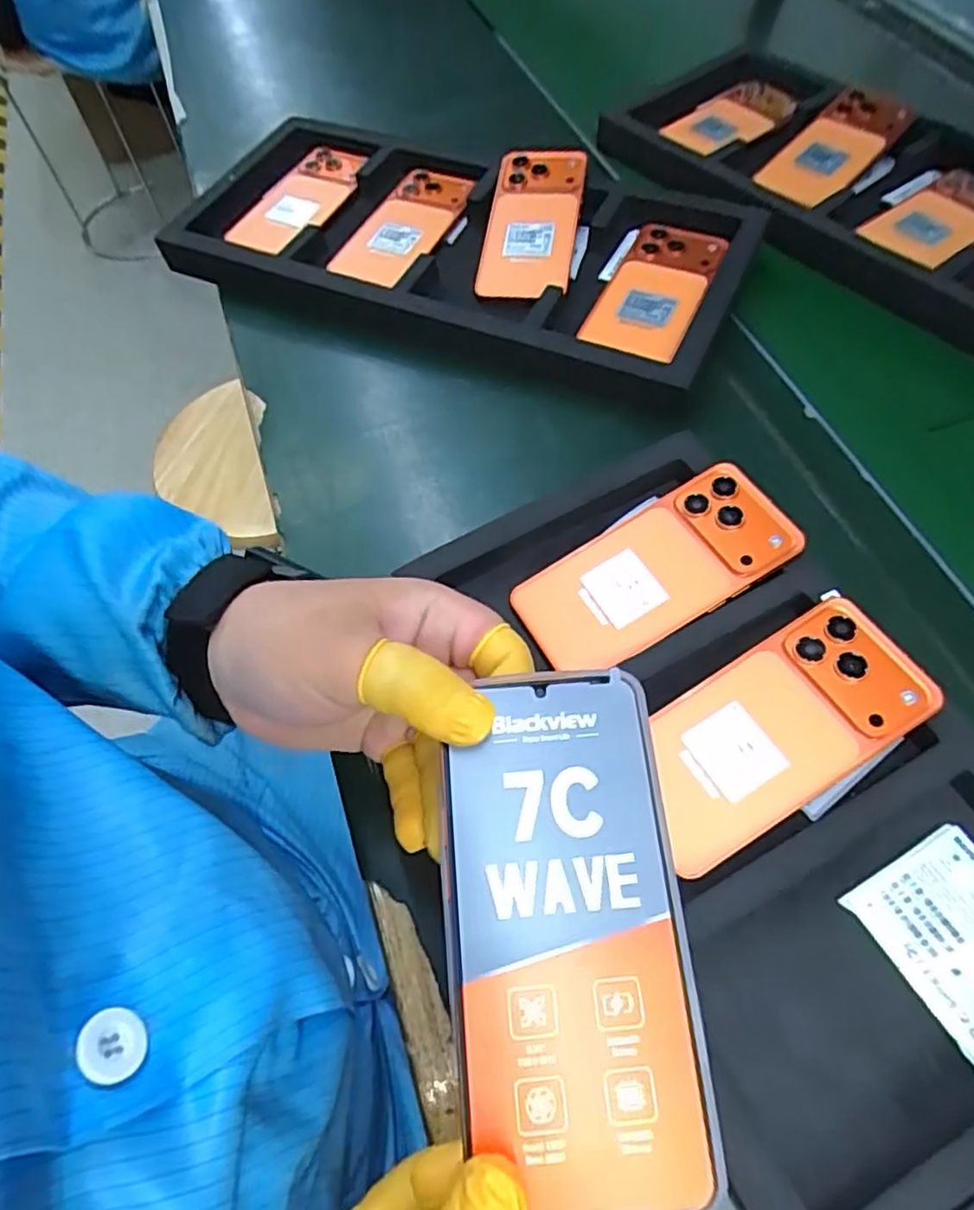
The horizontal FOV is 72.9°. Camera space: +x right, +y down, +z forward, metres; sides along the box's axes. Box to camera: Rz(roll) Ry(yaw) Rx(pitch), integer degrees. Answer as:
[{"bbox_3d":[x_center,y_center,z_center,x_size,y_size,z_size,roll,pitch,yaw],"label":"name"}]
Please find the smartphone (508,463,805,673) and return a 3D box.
[{"bbox_3d":[0.098,-0.021,0.387,0.162,0.009,0.077,-31,64,-4],"label":"smartphone"}]

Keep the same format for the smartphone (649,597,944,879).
[{"bbox_3d":[0.149,0.060,0.337,0.157,0.015,0.073,-28,65,-12],"label":"smartphone"}]

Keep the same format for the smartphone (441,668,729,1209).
[{"bbox_3d":[0.027,0.105,0.218,0.076,0.007,0.163,-4,69,0],"label":"smartphone"}]

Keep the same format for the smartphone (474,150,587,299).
[{"bbox_3d":[0.035,-0.310,0.536,0.072,0.015,0.147,5,69,12],"label":"smartphone"}]

